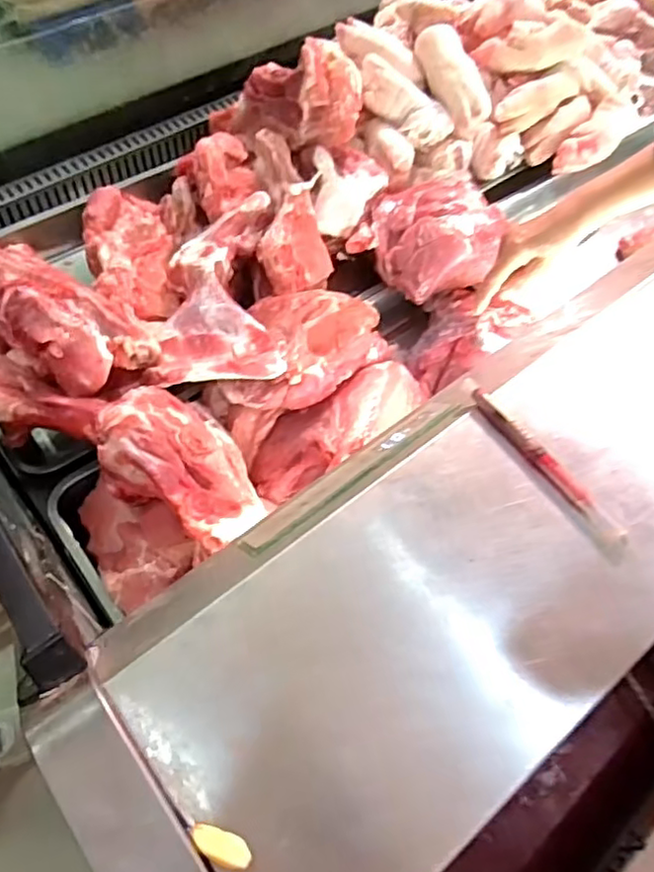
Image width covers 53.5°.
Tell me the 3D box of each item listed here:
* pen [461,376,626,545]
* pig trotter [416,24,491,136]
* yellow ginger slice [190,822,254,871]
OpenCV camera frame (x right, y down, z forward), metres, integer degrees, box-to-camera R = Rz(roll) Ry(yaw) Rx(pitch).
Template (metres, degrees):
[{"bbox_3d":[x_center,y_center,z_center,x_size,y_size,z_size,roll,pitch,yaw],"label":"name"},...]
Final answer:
[{"bbox_3d":[0.140,0.014,0.426,0.014,0.010,0.145,-32,64,-20],"label":"pen"},{"bbox_3d":[0.189,-0.544,0.987,0.065,0.053,0.170,-21,80,-14],"label":"pig trotter"},{"bbox_3d":[-0.050,0.194,0.307,0.029,0.009,0.013,16,59,8],"label":"yellow ginger slice"}]

